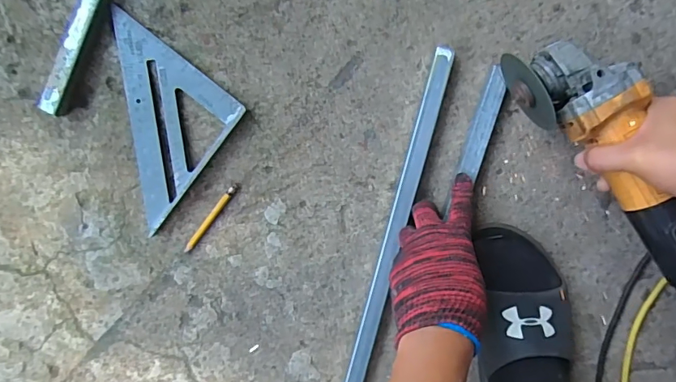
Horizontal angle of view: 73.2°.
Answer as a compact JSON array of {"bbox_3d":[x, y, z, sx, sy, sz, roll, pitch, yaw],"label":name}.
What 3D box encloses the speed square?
[{"bbox_3d":[-0.213,-0.074,0.495,0.164,0.015,0.167,38,97,-5],"label":"speed square"}]

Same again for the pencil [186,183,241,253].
[{"bbox_3d":[-0.143,0.031,0.515,0.009,0.005,0.095,38,97,-5],"label":"pencil"}]

